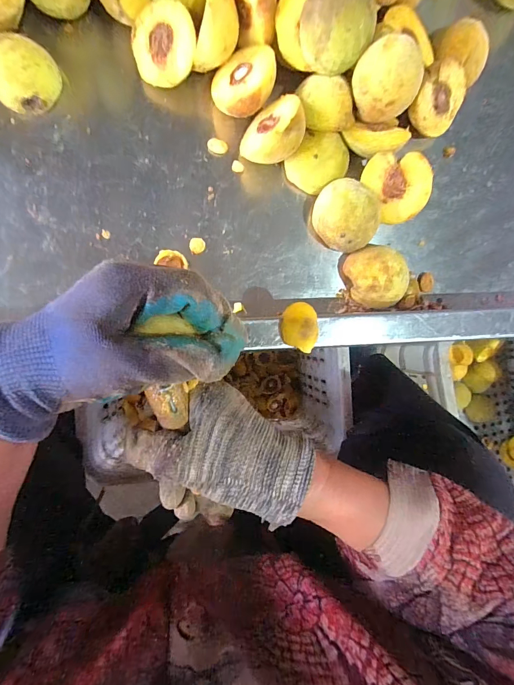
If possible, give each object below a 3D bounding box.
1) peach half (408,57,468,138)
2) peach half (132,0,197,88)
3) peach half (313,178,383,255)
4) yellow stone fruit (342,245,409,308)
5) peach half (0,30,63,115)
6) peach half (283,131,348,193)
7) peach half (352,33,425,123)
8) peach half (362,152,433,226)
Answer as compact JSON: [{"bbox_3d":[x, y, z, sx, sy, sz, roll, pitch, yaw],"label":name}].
[{"bbox_3d":[0.169,-0.231,0.327,0.061,0.023,0.056,-42,129,-1],"label":"peach half"},{"bbox_3d":[-0.079,-0.260,0.298,0.056,0.020,0.056,4,113,11],"label":"peach half"},{"bbox_3d":[0.082,-0.117,0.314,0.056,0.041,0.065,-10,91,-7],"label":"peach half"},{"bbox_3d":[0.114,-0.063,0.322,0.049,0.030,0.059,-22,93,-7],"label":"yellow stone fruit"},{"bbox_3d":[-0.199,-0.228,0.288,0.053,0.027,0.051,0,90,-7],"label":"peach half"},{"bbox_3d":[0.058,-0.168,0.318,0.047,0.027,0.049,0,90,-7],"label":"peach half"},{"bbox_3d":[0.110,-0.215,0.282,0.054,0.021,0.056,-22,134,13],"label":"peach half"},{"bbox_3d":[0.130,-0.146,0.323,0.051,0.043,0.062,-31,94,-6],"label":"peach half"}]

